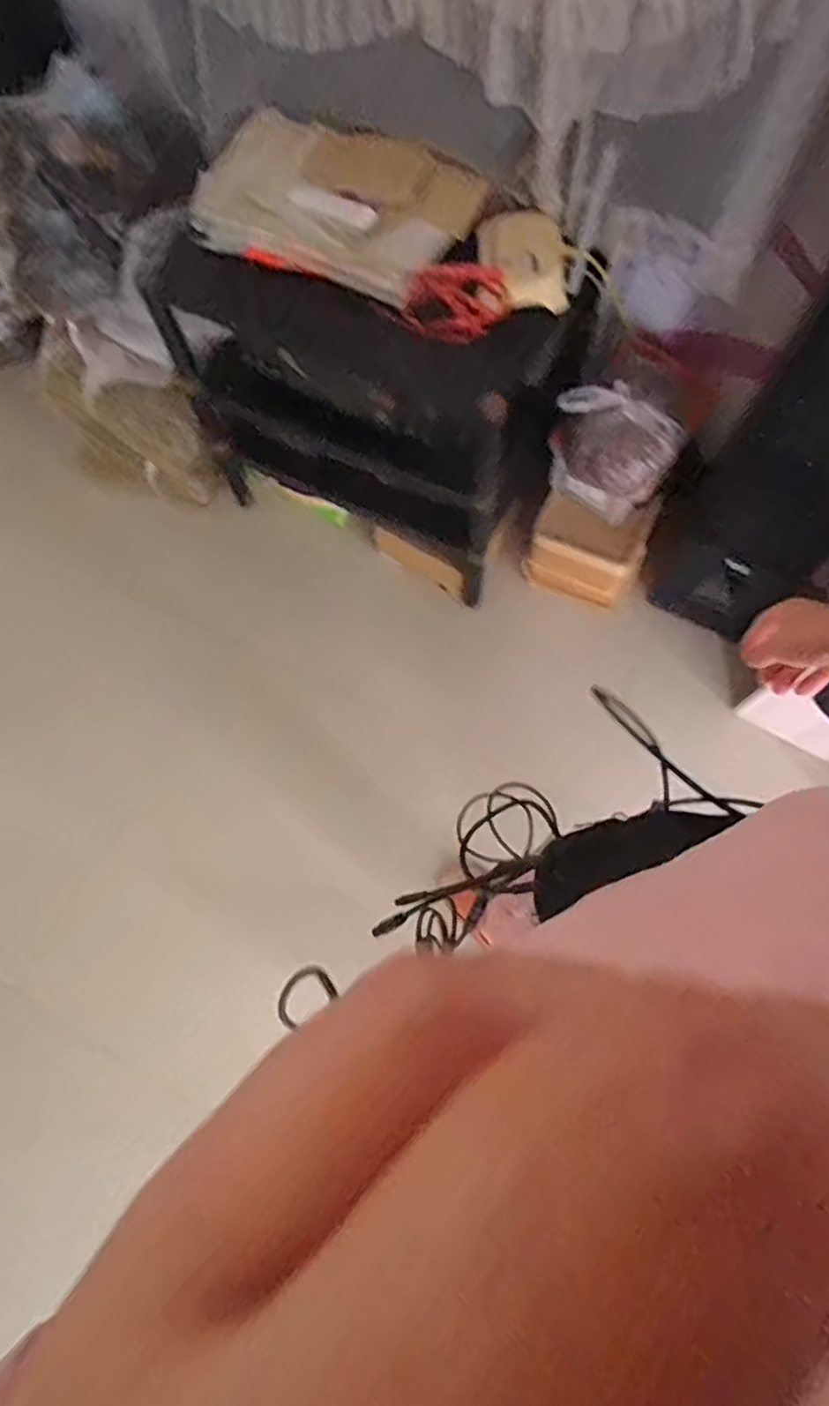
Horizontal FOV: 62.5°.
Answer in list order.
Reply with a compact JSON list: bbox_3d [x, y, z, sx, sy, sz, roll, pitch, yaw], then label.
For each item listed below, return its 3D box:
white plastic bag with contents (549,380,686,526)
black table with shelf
[{"bbox_3d":[0.350,-0.433,1.230,0.221,0.239,0.121,16,73,7],"label":"white plastic bag with contents"},{"bbox_3d":[-0.059,-0.601,1.310,0.681,0.516,0.374,27,75,11],"label":"black table with shelf"}]

